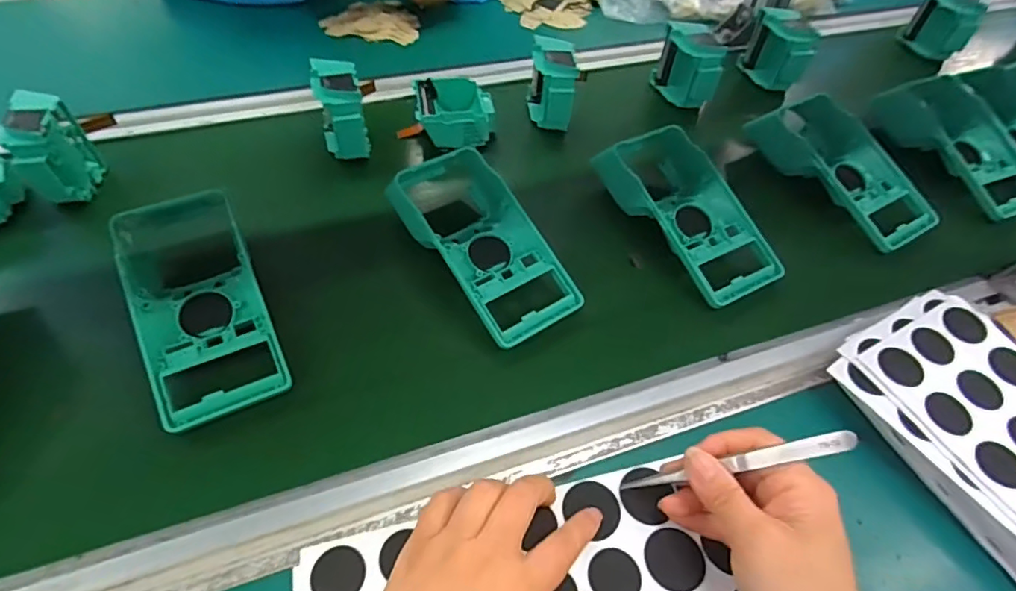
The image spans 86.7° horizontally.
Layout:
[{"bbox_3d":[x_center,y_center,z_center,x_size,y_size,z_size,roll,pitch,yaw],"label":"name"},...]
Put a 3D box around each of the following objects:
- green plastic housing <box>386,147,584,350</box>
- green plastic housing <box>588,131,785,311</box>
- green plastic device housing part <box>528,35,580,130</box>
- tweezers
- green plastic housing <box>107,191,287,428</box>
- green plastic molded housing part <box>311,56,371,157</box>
[{"bbox_3d":[-0.024,-0.052,0.444,0.091,0.050,0.193,-28,58,-23],"label":"green plastic housing"},{"bbox_3d":[0.163,-0.084,0.481,0.097,0.051,0.188,-22,56,-19],"label":"green plastic housing"},{"bbox_3d":[0.045,-0.220,0.564,0.045,0.070,0.080,3,52,-1],"label":"green plastic device housing part"},{"bbox_3d":[0.122,0.094,0.301,0.131,0.007,0.010,-26,43,33],"label":"tweezers"},{"bbox_3d":[-0.229,-0.006,0.394,0.078,0.054,0.198,-22,56,-19],"label":"green plastic housing"},{"bbox_3d":[-0.157,-0.175,0.511,0.042,0.069,0.054,-13,54,-13],"label":"green plastic molded housing part"}]

